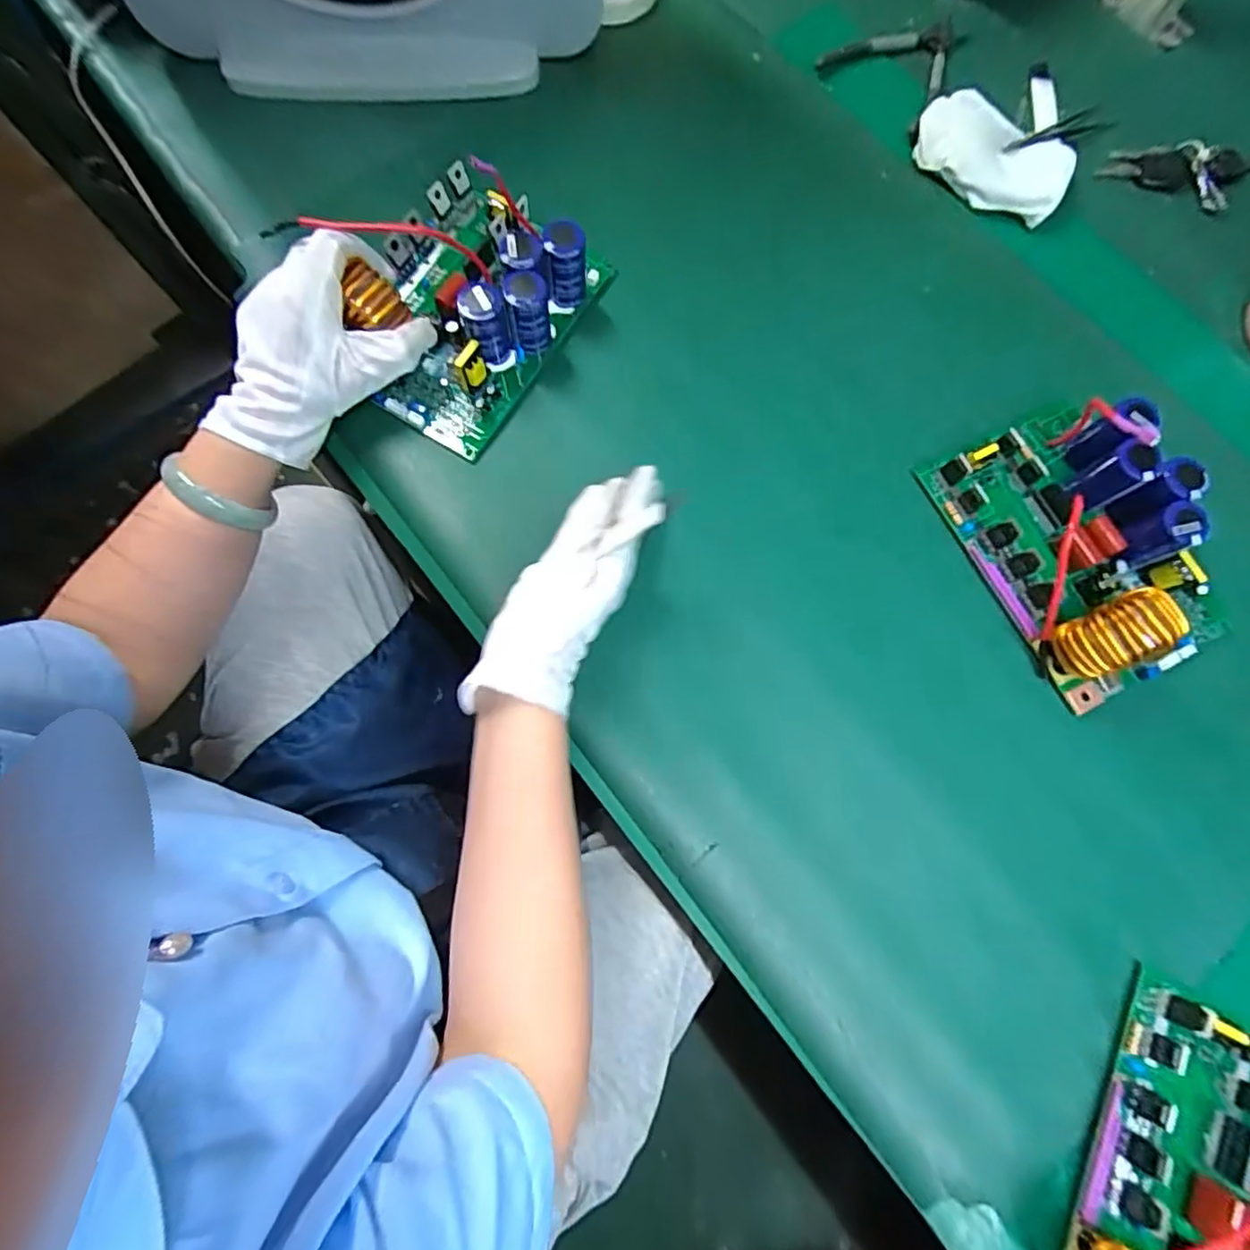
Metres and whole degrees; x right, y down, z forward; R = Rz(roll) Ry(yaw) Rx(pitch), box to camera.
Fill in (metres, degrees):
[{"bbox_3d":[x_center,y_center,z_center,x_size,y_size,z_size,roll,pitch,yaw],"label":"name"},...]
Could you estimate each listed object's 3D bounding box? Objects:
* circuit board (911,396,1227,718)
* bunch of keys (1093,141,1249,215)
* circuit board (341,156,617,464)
[{"bbox_3d":[0.315,-0.059,0.418,0.134,0.063,0.196,-24,78,-8],"label":"circuit board"},{"bbox_3d":[0.485,-0.384,0.531,0.149,0.011,0.063,4,76,-1],"label":"bunch of keys"},{"bbox_3d":[-0.111,-0.233,0.430,0.133,0.080,0.191,28,77,7],"label":"circuit board"}]

